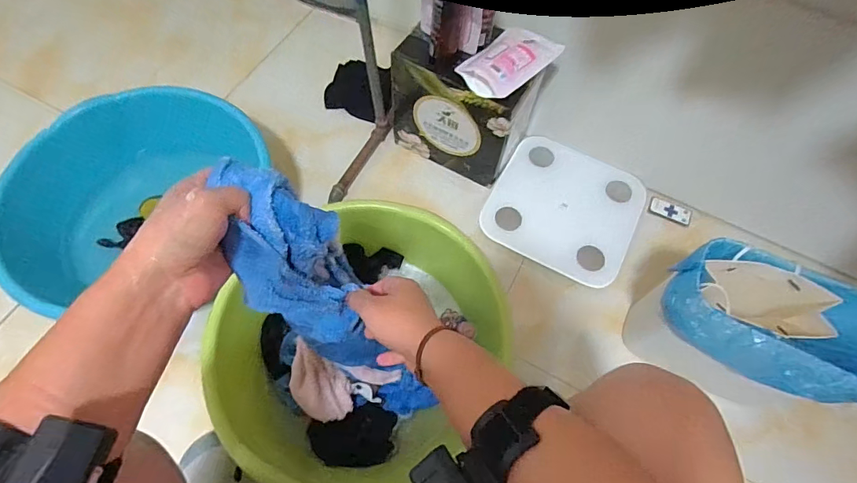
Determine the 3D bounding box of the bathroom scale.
[{"bbox_3d":[0.290,-0.074,0.953,0.298,0.022,0.288,27,66,10],"label":"bathroom scale"}]

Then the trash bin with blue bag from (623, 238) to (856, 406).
[{"bbox_3d":[0.486,0.151,0.710,0.279,0.257,0.161,22,65,8],"label":"trash bin with blue bag"}]

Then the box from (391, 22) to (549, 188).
[{"bbox_3d":[0.074,-0.291,0.920,0.252,0.250,0.168,30,67,12],"label":"box"}]

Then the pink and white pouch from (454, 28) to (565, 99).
[{"bbox_3d":[0.144,-0.322,0.790,0.106,0.032,0.180,38,69,15],"label":"pink and white pouch"}]

